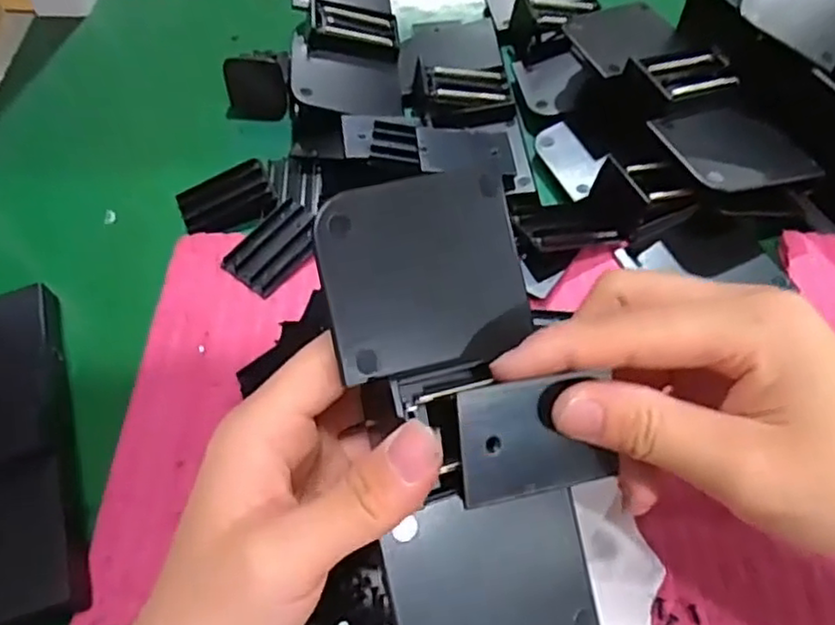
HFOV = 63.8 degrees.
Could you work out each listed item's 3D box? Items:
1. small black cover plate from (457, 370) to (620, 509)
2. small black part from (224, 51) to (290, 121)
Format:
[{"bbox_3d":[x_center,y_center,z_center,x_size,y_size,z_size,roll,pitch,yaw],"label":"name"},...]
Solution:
[{"bbox_3d":[0.037,0.038,0.207,0.050,0.005,0.035,-8,91,-20],"label":"small black cover plate"},{"bbox_3d":[-0.104,-0.147,0.437,0.040,0.041,0.009,1,24,-2],"label":"small black part"}]

